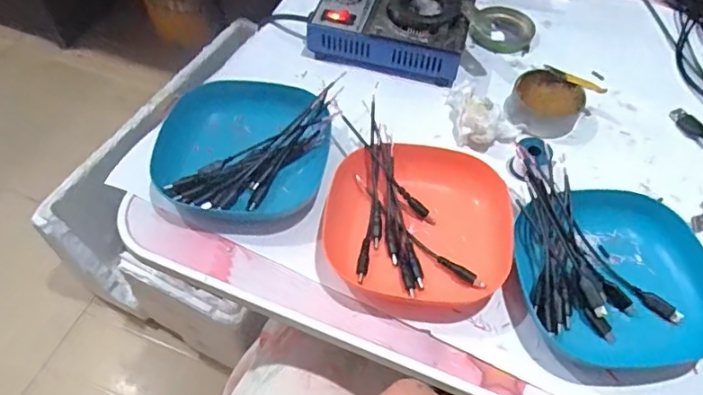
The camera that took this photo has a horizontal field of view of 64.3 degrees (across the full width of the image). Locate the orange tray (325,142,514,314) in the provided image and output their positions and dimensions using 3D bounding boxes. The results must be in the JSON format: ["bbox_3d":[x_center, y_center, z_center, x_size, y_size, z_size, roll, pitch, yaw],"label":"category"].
[{"bbox_3d":[0.052,0.020,0.433,0.136,0.028,0.131,5,55,2],"label":"orange tray"}]

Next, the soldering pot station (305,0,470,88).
[{"bbox_3d":[0.040,-0.173,0.558,0.150,0.058,0.091,15,56,9],"label":"soldering pot station"}]

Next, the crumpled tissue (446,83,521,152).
[{"bbox_3d":[0.113,-0.071,0.507,0.073,0.027,0.048,33,60,19],"label":"crumpled tissue"}]

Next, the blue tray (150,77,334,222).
[{"bbox_3d":[-0.089,-0.040,0.468,0.132,0.041,0.127,17,56,10],"label":"blue tray"}]

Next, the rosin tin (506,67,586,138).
[{"bbox_3d":[0.180,-0.086,0.523,0.064,0.029,0.058,30,59,18],"label":"rosin tin"}]

